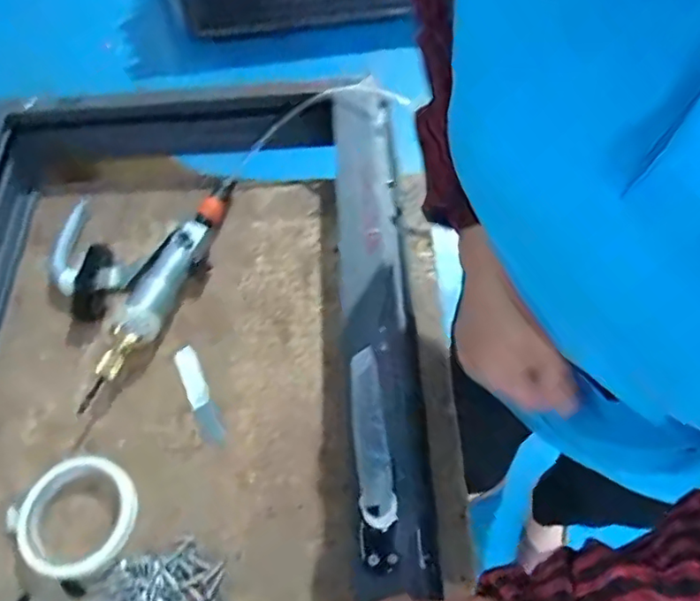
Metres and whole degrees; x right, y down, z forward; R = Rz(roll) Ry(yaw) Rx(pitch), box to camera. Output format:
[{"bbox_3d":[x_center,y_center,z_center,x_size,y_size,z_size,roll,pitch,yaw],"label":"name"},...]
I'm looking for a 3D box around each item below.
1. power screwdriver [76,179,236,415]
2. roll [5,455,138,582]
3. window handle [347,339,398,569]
[{"bbox_3d":[-0.199,-0.020,0.598,0.054,0.038,0.277,16,62,11],"label":"power screwdriver"},{"bbox_3d":[-0.234,0.186,0.497,0.093,0.025,0.096,-1,60,1],"label":"roll"},{"bbox_3d":[0.016,0.111,0.404,0.024,0.032,0.151,-5,80,-1],"label":"window handle"}]

